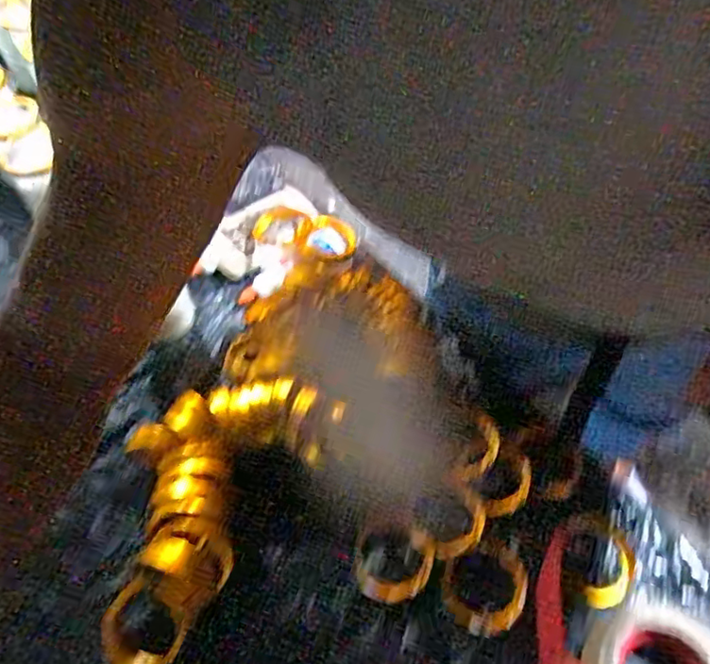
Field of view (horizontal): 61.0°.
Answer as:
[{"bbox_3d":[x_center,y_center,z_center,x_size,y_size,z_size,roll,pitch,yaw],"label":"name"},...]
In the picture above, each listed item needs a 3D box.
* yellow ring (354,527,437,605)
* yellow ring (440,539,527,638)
[{"bbox_3d":[0.035,0.207,0.539,0.069,0.006,0.065,2,60,-3],"label":"yellow ring"},{"bbox_3d":[0.114,0.224,0.532,0.071,0.004,0.078,2,60,-3],"label":"yellow ring"}]

